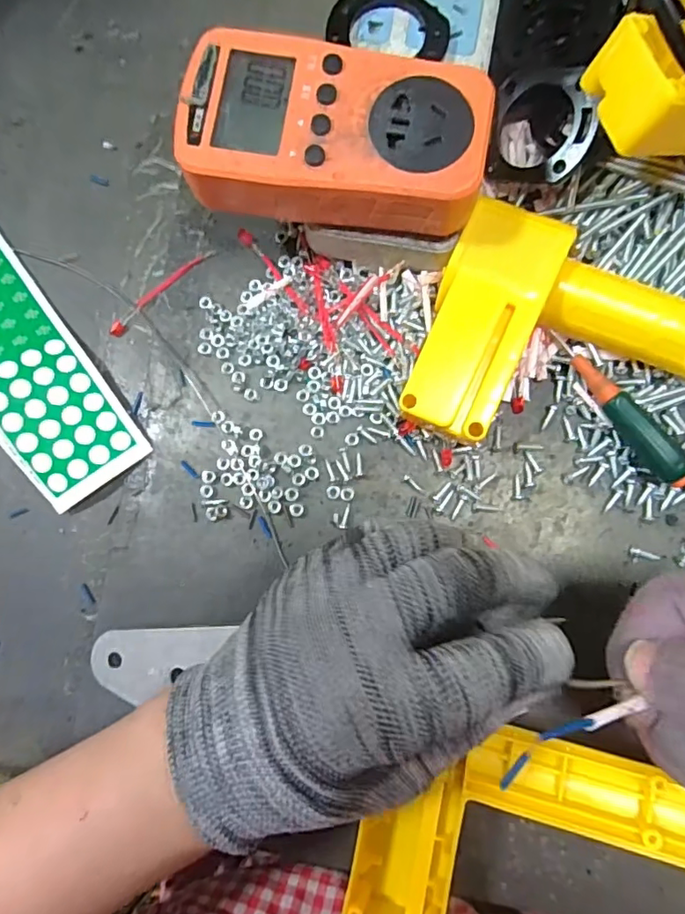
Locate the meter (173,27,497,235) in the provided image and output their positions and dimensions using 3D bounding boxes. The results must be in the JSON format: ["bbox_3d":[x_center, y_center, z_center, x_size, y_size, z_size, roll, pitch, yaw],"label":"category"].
[{"bbox_3d":[-0.003,-0.137,0.231,0.125,0.032,0.068,7,85,6],"label":"meter"}]

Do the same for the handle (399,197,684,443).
[{"bbox_3d":[0.108,-0.041,0.253,0.146,0.040,0.110,26,88,8],"label":"handle"}]

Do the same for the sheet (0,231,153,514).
[{"bbox_3d":[-0.195,-0.078,0.298,0.059,0.015,0.225,-34,82,-19],"label":"sheet"}]

